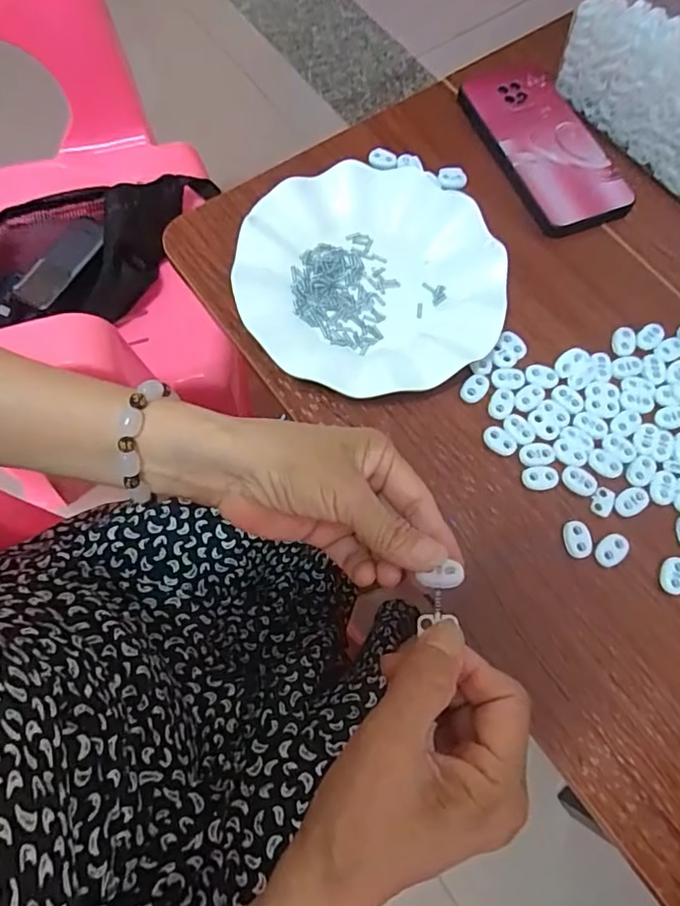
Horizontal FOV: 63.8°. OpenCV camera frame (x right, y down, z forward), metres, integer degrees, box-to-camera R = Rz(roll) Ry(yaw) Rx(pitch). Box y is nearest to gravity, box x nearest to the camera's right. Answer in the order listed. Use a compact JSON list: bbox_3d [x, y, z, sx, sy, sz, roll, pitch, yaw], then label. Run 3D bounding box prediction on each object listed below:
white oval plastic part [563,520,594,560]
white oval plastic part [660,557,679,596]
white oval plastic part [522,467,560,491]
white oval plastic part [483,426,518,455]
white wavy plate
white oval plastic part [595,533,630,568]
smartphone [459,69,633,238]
[{"bbox_3d":[0.149,0.054,0.341,0.016,0.007,0.023,-12,72,-4],"label":"white oval plastic part"},{"bbox_3d":[0.205,0.075,0.334,0.016,0.006,0.023,22,72,7],"label":"white oval plastic part"},{"bbox_3d":[0.130,0.016,0.353,0.023,0.004,0.015,-2,71,-1],"label":"white oval plastic part"},{"bbox_3d":[0.106,-0.008,0.361,0.023,0.006,0.014,34,74,11],"label":"white oval plastic part"},{"bbox_3d":[0.021,-0.124,0.386,0.178,0.024,0.183,0,71,0],"label":"white wavy plate"},{"bbox_3d":[0.169,0.061,0.339,0.022,0.004,0.016,-36,75,-12],"label":"white oval plastic part"},{"bbox_3d":[0.166,-0.252,0.443,0.078,0.015,0.164,-20,72,-7],"label":"smartphone"}]

